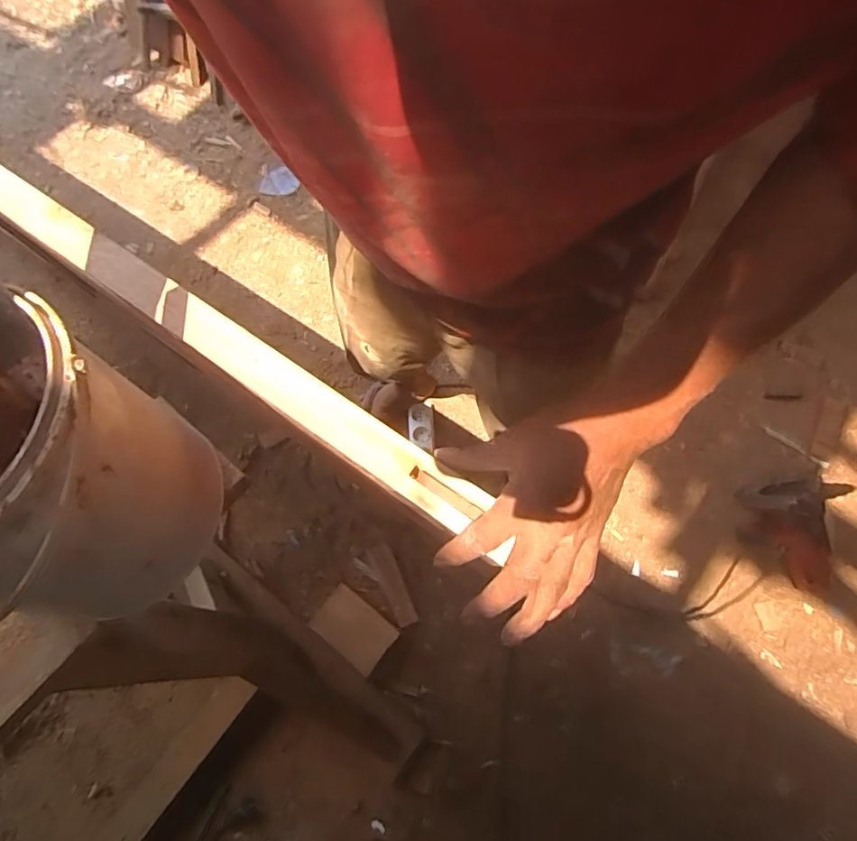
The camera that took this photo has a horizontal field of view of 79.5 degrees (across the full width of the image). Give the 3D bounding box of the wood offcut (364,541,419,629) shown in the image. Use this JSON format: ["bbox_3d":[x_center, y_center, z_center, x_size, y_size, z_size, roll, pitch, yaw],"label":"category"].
[{"bbox_3d":[-0.077,0.349,1.101,0.048,0.016,0.172,-24,79,-16],"label":"wood offcut"}]

